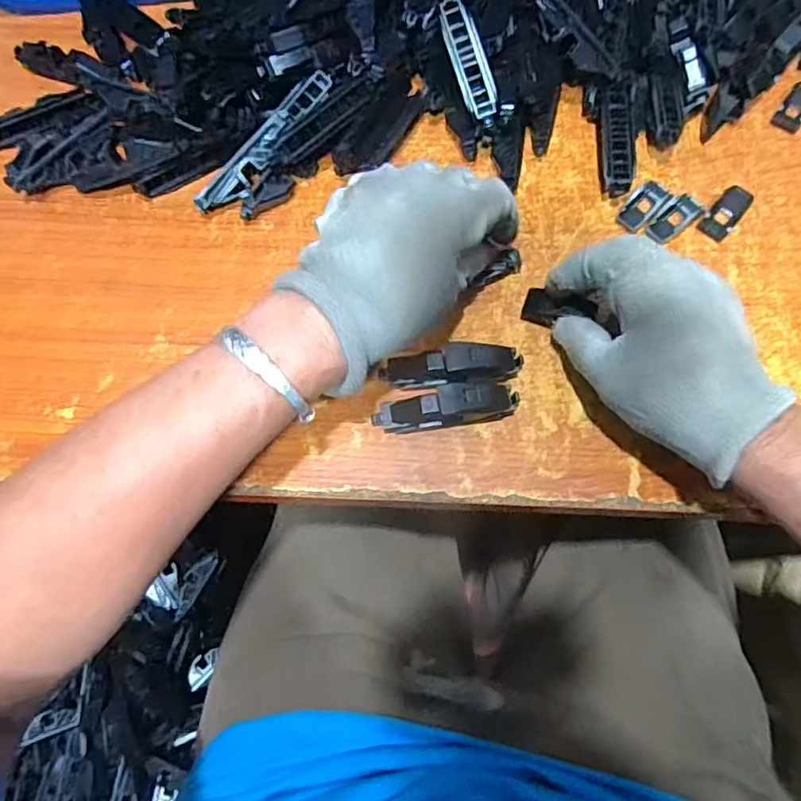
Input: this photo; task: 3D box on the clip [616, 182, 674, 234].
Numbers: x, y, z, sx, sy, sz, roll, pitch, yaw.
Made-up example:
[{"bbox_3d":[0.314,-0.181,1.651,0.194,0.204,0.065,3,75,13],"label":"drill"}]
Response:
[{"bbox_3d":[0.156,-0.124,0.387,0.019,0.007,0.036,42,78,12],"label":"clip"}]

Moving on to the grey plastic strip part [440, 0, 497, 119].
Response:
[{"bbox_3d":[0.043,-0.214,0.376,0.020,0.004,0.072,-18,95,12],"label":"grey plastic strip part"}]

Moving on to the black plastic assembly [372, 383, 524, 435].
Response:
[{"bbox_3d":[0.026,0.004,0.340,0.082,0.023,0.019,-8,73,-2],"label":"black plastic assembly"}]

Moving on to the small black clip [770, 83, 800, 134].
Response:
[{"bbox_3d":[0.275,-0.204,0.416,0.019,0.004,0.043,35,77,11],"label":"small black clip"}]

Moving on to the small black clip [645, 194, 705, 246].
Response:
[{"bbox_3d":[0.175,-0.117,0.384,0.042,0.005,0.018,-38,76,-10],"label":"small black clip"}]

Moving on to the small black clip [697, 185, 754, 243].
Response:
[{"bbox_3d":[0.211,-0.123,0.389,0.018,0.007,0.045,38,77,11],"label":"small black clip"}]

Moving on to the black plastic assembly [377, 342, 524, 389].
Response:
[{"bbox_3d":[0.031,-0.020,0.348,0.081,0.022,0.022,-1,73,1],"label":"black plastic assembly"}]

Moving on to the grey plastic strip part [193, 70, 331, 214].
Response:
[{"bbox_3d":[-0.084,-0.163,0.385,0.022,0.014,0.117,41,92,12],"label":"grey plastic strip part"}]

